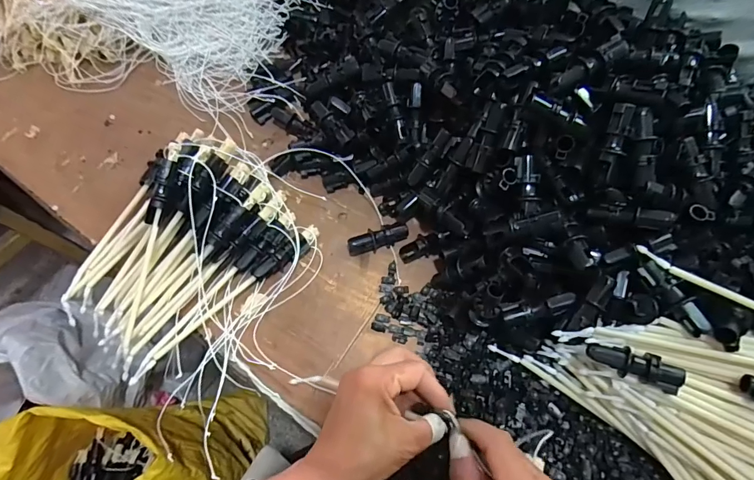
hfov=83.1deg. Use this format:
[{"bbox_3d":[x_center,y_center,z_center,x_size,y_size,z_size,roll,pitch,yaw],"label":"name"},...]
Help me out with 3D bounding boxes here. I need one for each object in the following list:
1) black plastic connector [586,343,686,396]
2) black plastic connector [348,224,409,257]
[{"bbox_3d":[0.202,0.099,0.335,0.067,0.016,0.021,18,68,22],"label":"black plastic connector"},{"bbox_3d":[0.001,-0.001,0.465,0.068,0.018,0.019,-16,67,-5],"label":"black plastic connector"}]

